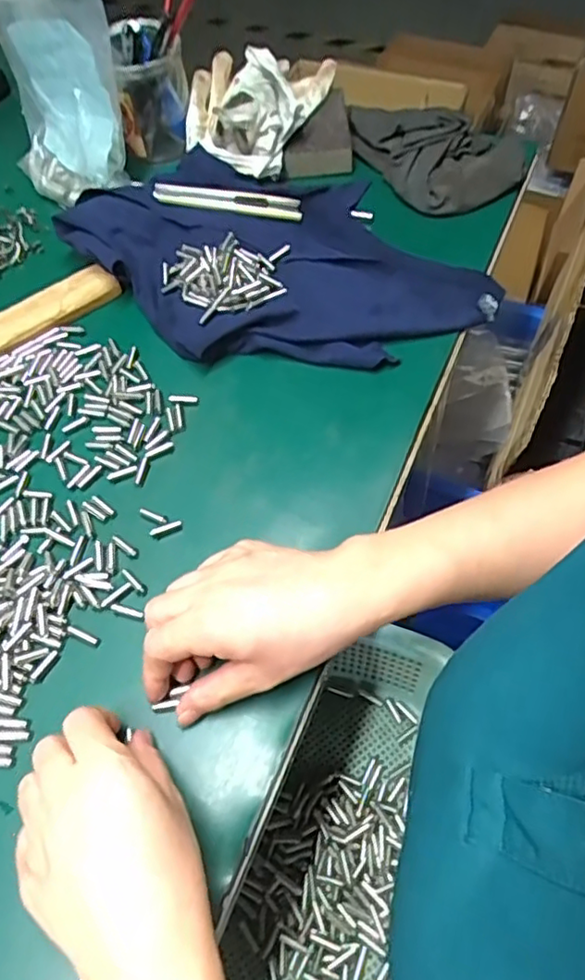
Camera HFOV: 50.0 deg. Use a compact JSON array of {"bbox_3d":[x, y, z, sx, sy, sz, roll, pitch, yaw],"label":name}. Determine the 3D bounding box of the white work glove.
[{"bbox_3d":[-0.036,-0.369,0.590,0.132,0.056,0.146,5,60,5],"label":"white work glove"}]

